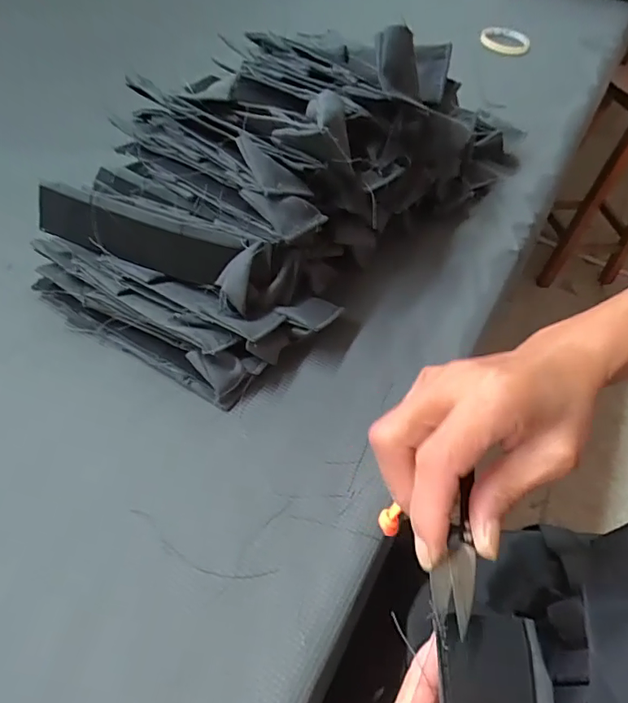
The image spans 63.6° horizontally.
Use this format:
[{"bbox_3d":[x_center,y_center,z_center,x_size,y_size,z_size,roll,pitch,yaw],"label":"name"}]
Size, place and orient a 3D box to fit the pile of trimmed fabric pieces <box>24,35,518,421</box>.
[{"bbox_3d":[-0.017,-0.173,0.458,0.242,0.168,0.438,35,55,19],"label":"pile of trimmed fabric pieces"}]

